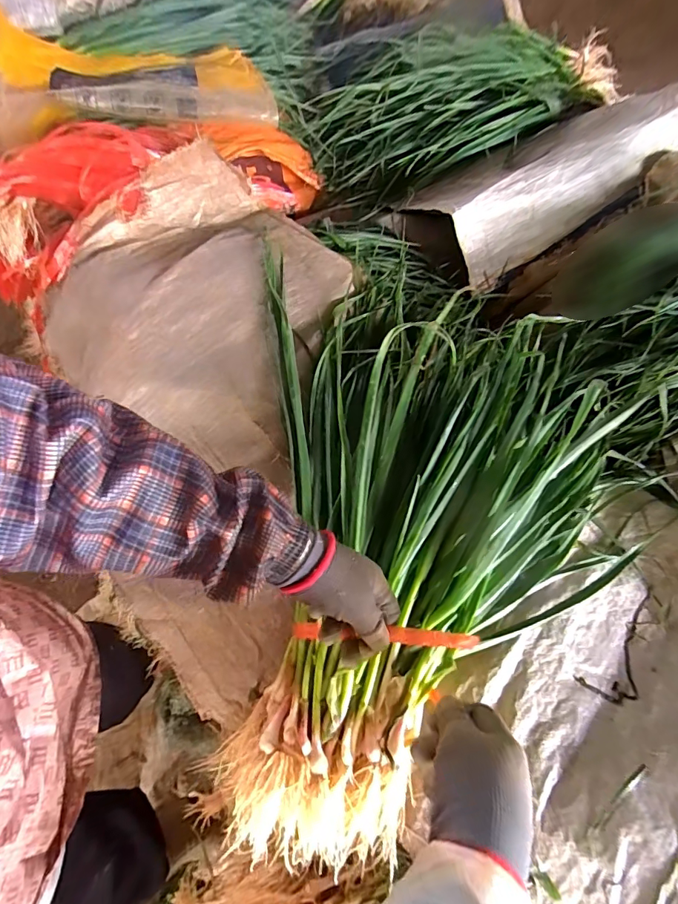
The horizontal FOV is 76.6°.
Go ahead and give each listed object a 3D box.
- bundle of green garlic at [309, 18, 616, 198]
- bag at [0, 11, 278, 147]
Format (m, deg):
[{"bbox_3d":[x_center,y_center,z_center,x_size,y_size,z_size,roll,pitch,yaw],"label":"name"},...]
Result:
[{"bbox_3d":[0.263,-0.634,0.782,0.580,0.138,0.227,-22,68,-9],"label":"bundle of green garlic"},{"bbox_3d":[-0.336,-0.604,0.681,0.447,0.101,0.168,-7,66,-2],"label":"bag"}]

